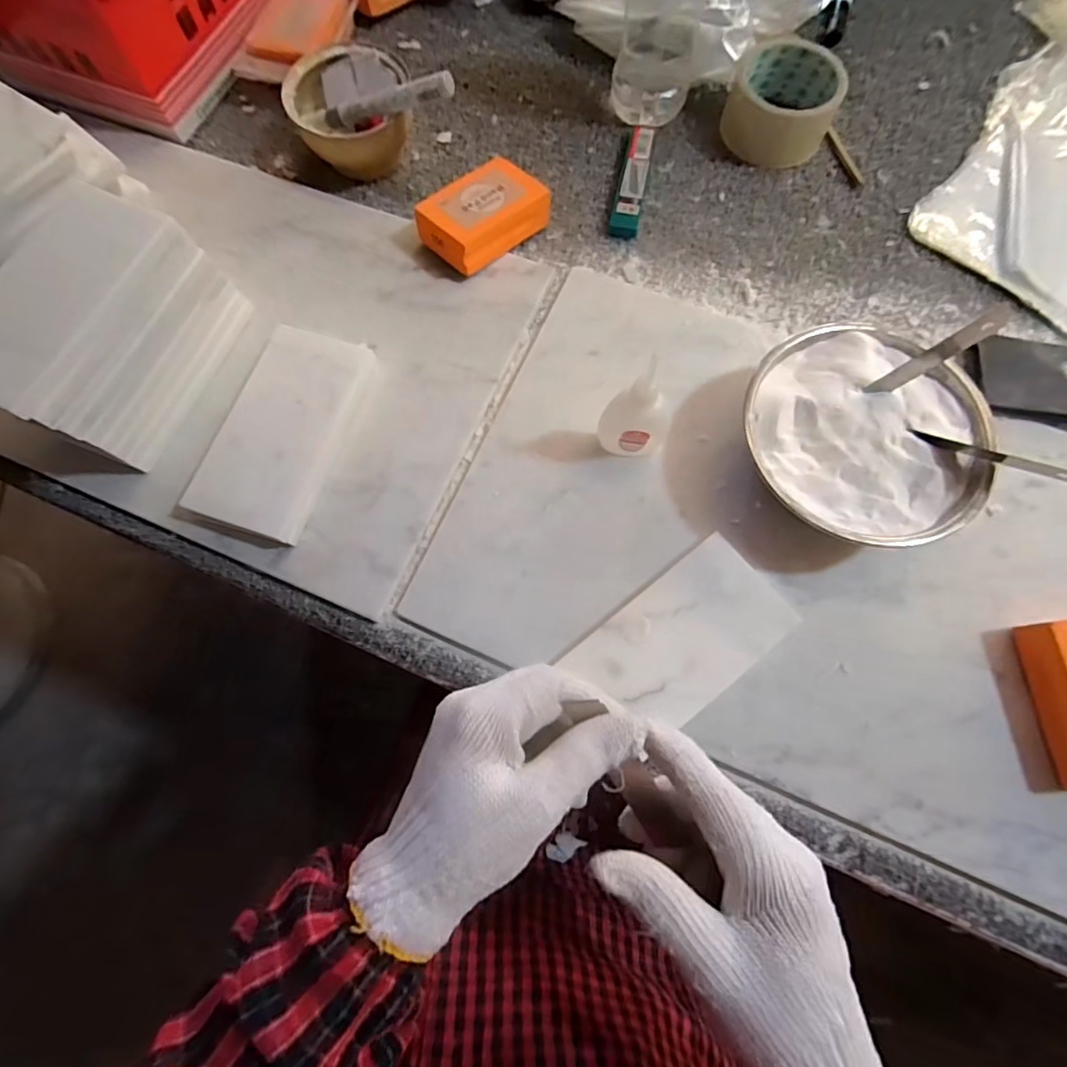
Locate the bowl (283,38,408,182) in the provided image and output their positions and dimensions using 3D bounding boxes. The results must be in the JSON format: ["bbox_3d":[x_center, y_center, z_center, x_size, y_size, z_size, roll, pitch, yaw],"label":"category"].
[{"bbox_3d":[-0.148,-0.347,0.451,0.093,0.053,0.086,0,72,-1],"label":"bowl"}]

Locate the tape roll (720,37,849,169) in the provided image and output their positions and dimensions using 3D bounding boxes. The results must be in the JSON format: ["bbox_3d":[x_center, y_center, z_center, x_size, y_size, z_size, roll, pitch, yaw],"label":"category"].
[{"bbox_3d":[0.211,-0.366,0.462,0.087,0.045,0.087,0,72,-1],"label":"tape roll"}]

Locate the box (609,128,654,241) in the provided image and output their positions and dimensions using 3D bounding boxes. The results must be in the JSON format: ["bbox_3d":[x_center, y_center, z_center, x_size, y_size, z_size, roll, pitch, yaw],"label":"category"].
[{"bbox_3d":[0.084,-0.300,0.460,0.023,0.014,0.110,10,72,2],"label":"box"}]

